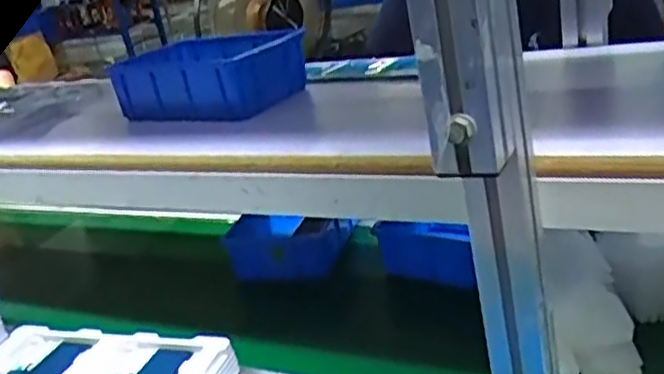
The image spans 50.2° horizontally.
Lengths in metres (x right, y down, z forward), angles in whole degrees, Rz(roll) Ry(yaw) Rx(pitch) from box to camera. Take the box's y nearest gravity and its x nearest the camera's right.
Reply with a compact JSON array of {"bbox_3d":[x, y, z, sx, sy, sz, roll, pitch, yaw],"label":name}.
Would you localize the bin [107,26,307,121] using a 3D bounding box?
[{"bbox_3d":[-0.142,-0.126,0.798,0.202,0.073,0.127,3,26,33],"label":"bin"}]

